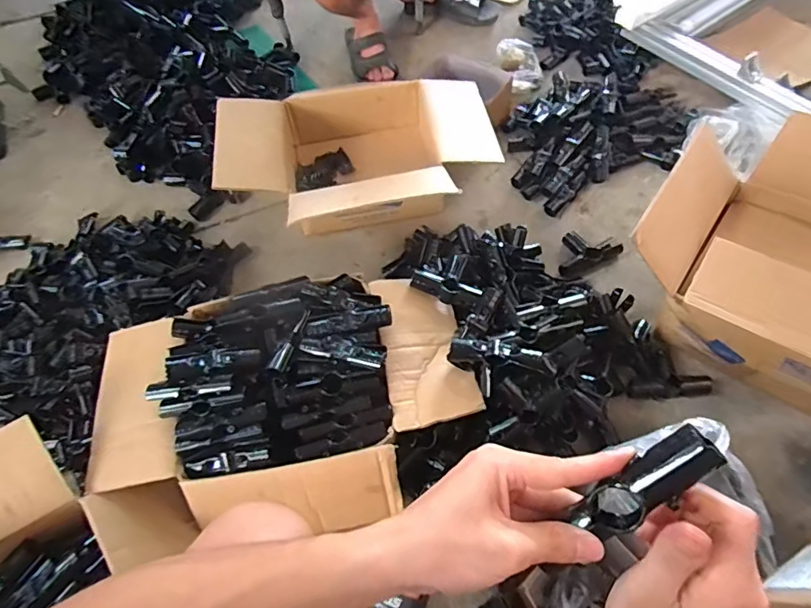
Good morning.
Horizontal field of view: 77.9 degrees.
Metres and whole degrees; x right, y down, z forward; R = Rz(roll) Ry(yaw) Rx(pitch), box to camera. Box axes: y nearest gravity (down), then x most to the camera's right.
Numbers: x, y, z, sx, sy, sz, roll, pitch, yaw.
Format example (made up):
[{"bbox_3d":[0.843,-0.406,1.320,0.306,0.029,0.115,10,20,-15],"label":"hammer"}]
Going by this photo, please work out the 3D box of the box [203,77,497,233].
[{"bbox_3d":[-0.091,-0.303,1.042,0.540,0.184,0.400,-11,59,-2],"label":"box"}]

